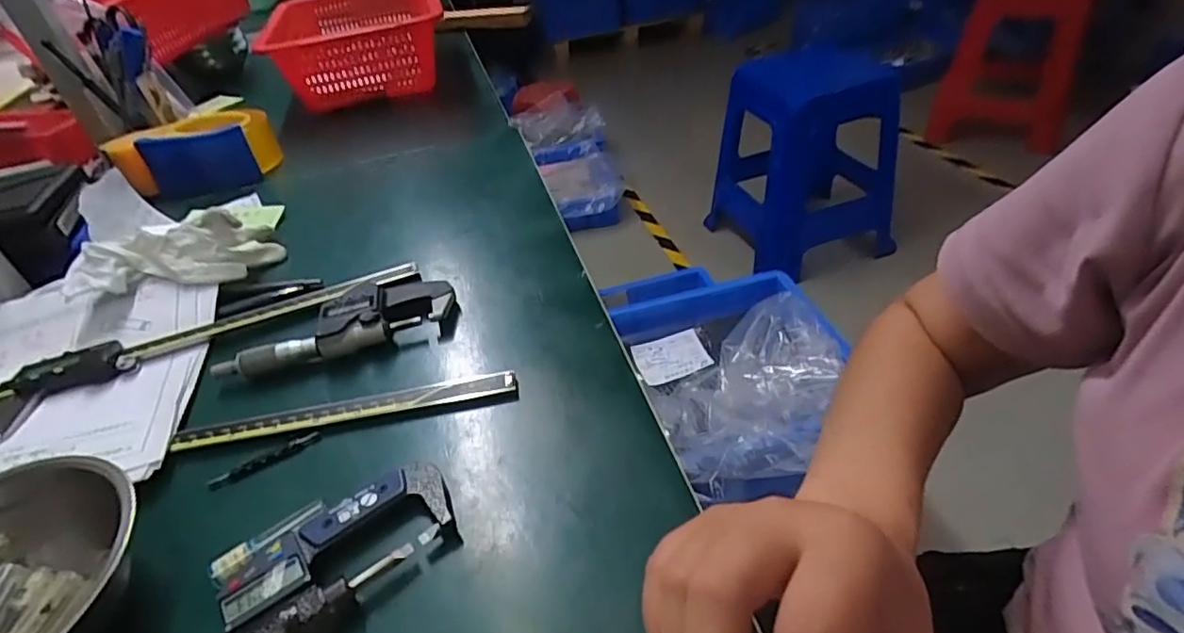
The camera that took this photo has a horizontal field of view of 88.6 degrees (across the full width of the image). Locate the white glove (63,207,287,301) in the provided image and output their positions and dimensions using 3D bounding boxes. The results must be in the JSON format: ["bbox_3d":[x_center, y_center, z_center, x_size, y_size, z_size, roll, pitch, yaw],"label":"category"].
[{"bbox_3d":[-0.327,-0.046,0.481,0.138,0.047,0.064,-25,42,-21],"label":"white glove"}]

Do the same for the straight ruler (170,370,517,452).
[{"bbox_3d":[-0.147,0.056,0.367,0.202,0.004,0.016,-10,48,-3],"label":"straight ruler"}]

